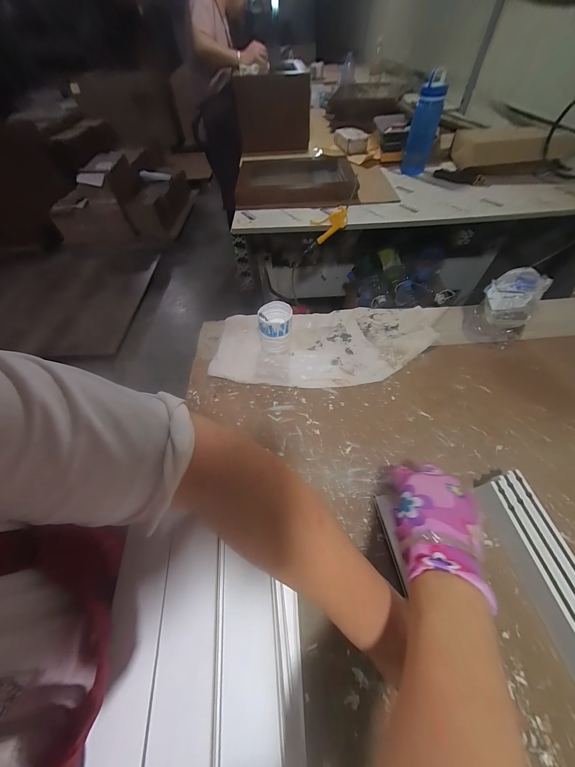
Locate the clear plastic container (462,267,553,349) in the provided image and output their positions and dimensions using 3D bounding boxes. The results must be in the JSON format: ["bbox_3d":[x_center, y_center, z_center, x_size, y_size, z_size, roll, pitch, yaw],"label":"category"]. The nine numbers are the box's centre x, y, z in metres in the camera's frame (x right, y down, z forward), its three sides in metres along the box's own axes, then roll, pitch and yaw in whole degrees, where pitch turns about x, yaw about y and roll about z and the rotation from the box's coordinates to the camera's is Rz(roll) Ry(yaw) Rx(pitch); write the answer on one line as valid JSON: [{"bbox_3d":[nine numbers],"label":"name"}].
[{"bbox_3d":[0.417,-0.145,0.487,0.104,0.123,0.078,39,65,25],"label":"clear plastic container"}]

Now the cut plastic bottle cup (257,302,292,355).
[{"bbox_3d":[-0.023,-0.109,0.503,0.062,0.082,0.060,-1,56,2],"label":"cut plastic bottle cup"}]

